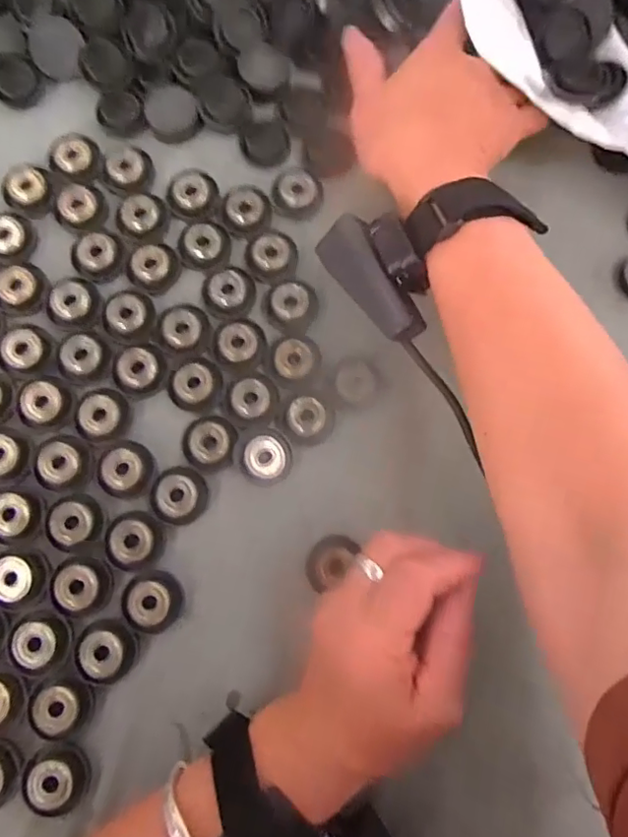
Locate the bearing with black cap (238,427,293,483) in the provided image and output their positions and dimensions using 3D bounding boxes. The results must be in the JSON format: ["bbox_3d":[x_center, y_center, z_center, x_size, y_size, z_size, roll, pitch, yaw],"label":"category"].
[{"bbox_3d":[-0.026,0.021,0.310,0.028,0.010,0.031,10,79,1],"label":"bearing with black cap"}]

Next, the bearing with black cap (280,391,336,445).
[{"bbox_3d":[-0.004,-0.002,0.315,0.030,0.009,0.030,0,79,-1],"label":"bearing with black cap"}]

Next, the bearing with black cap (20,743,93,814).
[{"bbox_3d":[-0.131,0.182,0.279,0.031,0.008,0.032,0,79,-1],"label":"bearing with black cap"}]

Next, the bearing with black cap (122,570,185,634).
[{"bbox_3d":[-0.087,0.098,0.295,0.030,0.010,0.031,0,79,-1],"label":"bearing with black cap"}]

